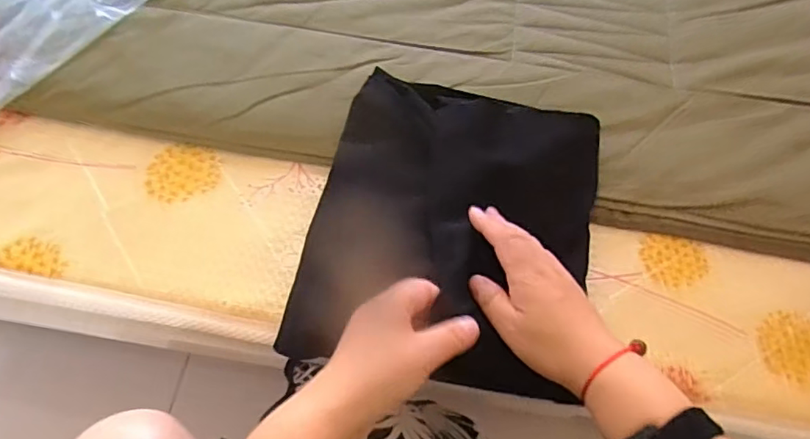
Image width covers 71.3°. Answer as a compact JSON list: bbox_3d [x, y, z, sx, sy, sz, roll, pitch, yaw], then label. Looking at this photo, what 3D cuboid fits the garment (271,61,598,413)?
[{"bbox_3d":[0.046,-0.003,0.490,0.235,0.044,0.279,12,65,4],"label":"garment"}]

